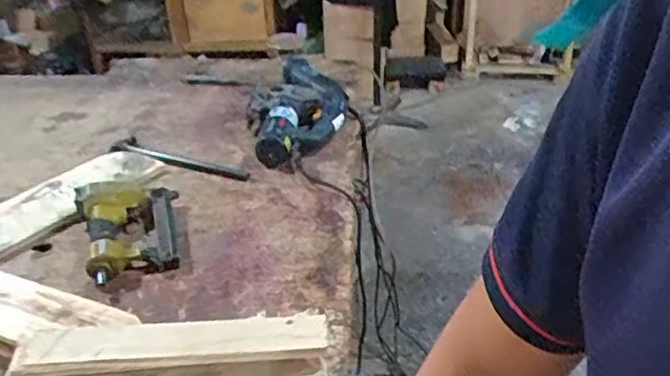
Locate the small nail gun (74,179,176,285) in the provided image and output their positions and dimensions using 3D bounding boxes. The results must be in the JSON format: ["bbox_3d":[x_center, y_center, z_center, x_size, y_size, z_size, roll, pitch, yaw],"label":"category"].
[{"bbox_3d":[-0.327,0.051,1.014,0.150,0.068,0.228,-11,33,-14],"label":"small nail gun"}]

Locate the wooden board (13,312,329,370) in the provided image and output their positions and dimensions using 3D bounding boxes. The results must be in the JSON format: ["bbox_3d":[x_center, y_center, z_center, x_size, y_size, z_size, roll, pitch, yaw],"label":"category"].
[{"bbox_3d":[-0.157,0.147,0.630,0.297,0.017,0.046,-3,49,-3],"label":"wooden board"}]

